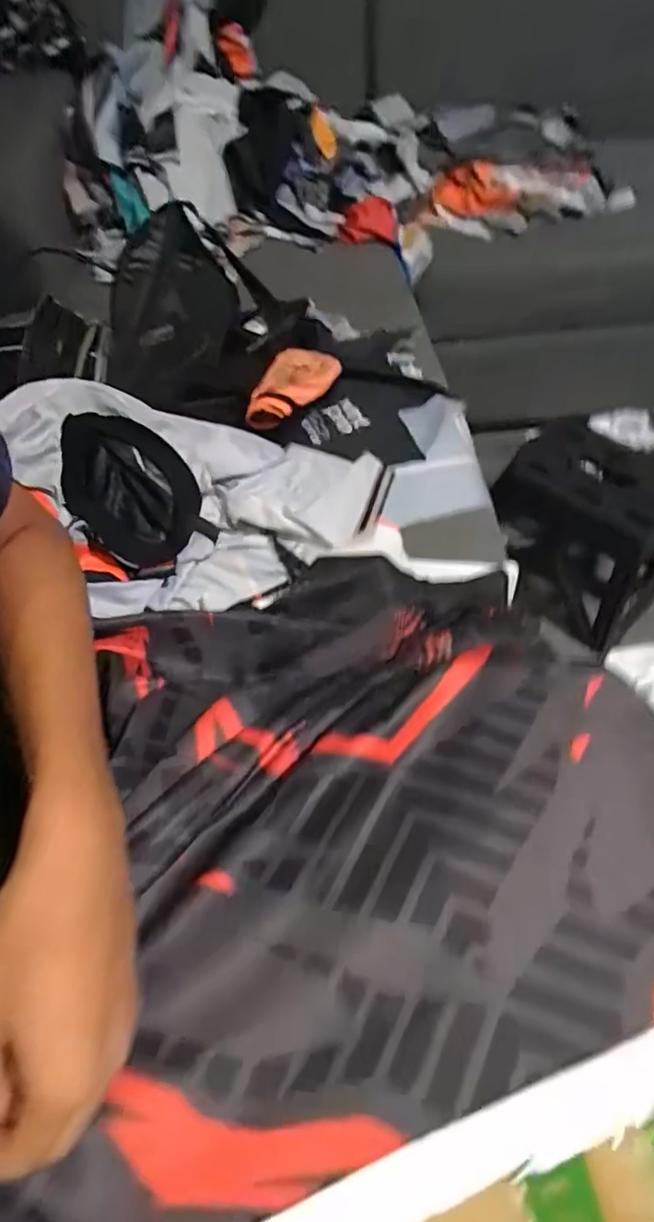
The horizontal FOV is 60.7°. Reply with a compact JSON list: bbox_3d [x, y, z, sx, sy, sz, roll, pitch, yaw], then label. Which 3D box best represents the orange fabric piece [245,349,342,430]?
[{"bbox_3d":[-0.046,-0.269,0.687,0.077,0.051,0.118,39,66,24],"label":"orange fabric piece"}]

